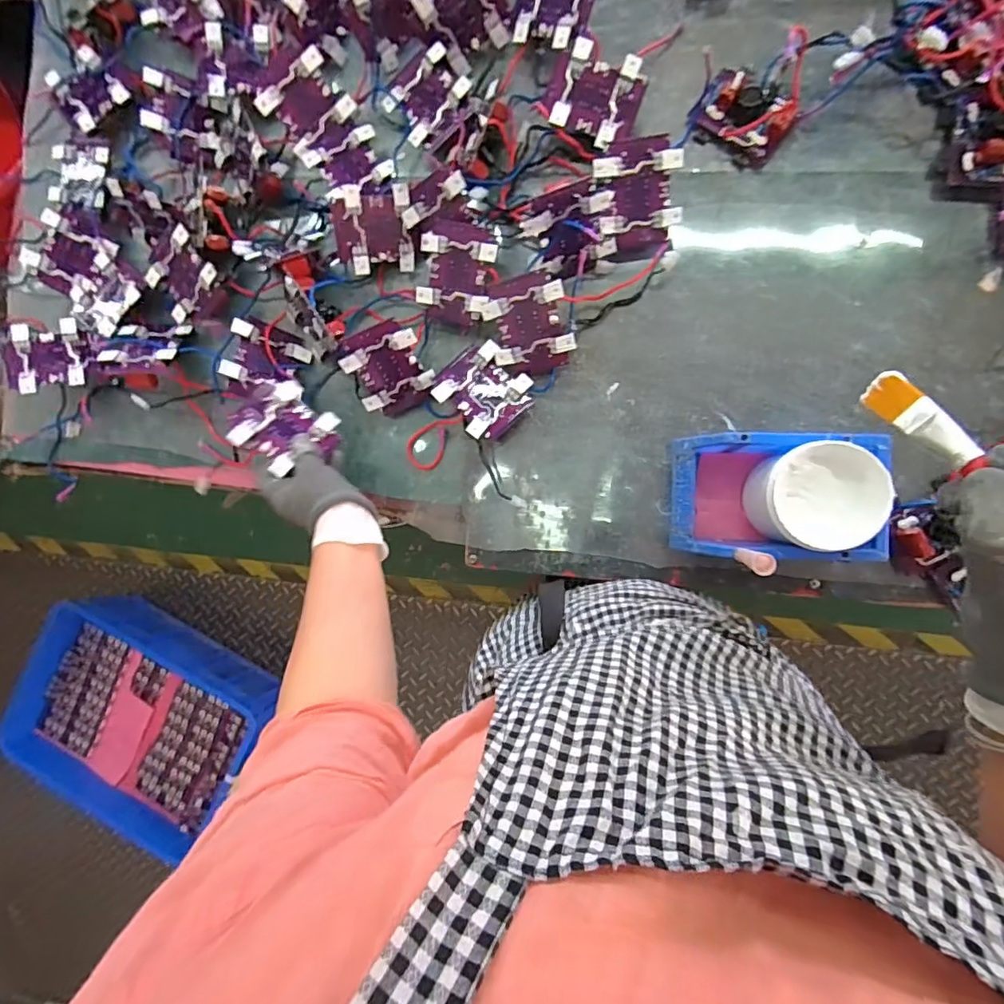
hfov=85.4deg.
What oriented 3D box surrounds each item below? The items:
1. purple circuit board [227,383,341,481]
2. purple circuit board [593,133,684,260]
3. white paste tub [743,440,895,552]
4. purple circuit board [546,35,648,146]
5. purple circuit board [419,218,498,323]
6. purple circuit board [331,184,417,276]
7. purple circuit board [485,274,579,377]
[{"bbox_3d":[-0.230,-0.077,0.580,0.099,0.019,0.089,43,68,-3],"label":"purple circuit board"},{"bbox_3d":[0.139,-0.309,0.558,0.083,0.012,0.108,-4,115,6],"label":"purple circuit board"},{"bbox_3d":[0.290,-0.008,0.517,0.098,0.111,0.090,0,88,8],"label":"white paste tub"},{"bbox_3d":[0.096,-0.419,0.561,0.094,0.017,0.081,17,105,-1],"label":"purple circuit board"},{"bbox_3d":[-0.047,-0.243,0.580,0.084,0.016,0.098,17,114,19],"label":"purple circuit board"},{"bbox_3d":[-0.140,-0.299,0.598,0.080,0.010,0.085,-10,123,-14],"label":"purple circuit board"},{"bbox_3d":[0.030,-0.183,0.567,0.083,0.018,0.095,-7,117,23],"label":"purple circuit board"}]

